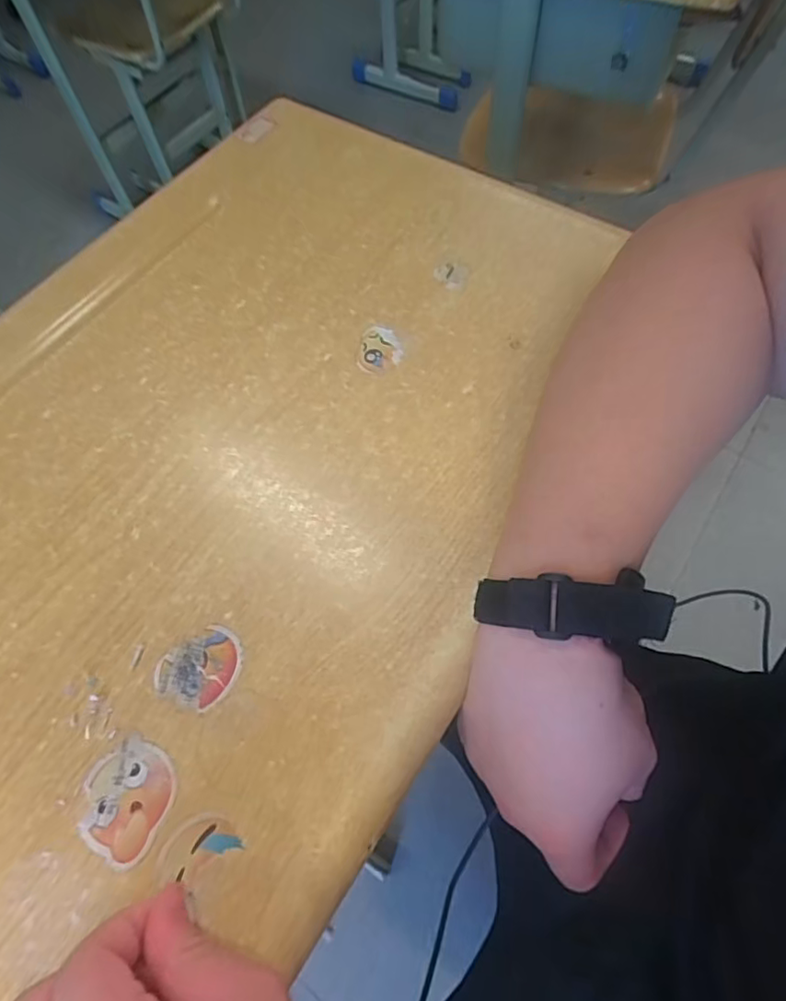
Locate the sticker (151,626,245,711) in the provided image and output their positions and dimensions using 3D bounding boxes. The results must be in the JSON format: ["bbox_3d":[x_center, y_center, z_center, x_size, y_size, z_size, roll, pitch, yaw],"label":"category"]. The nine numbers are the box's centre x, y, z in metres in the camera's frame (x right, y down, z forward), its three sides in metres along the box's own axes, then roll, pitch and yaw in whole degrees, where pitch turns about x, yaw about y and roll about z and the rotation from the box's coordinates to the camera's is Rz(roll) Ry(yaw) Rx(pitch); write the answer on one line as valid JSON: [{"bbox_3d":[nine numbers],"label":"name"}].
[{"bbox_3d":[-0.097,0.085,0.280,0.042,0.004,0.035,-39,68,-15],"label":"sticker"}]

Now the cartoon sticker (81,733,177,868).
[{"bbox_3d":[-0.124,0.138,0.256,0.042,0.004,0.046,22,67,13],"label":"cartoon sticker"}]

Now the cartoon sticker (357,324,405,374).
[{"bbox_3d":[-0.008,-0.102,0.369,0.029,0.004,0.040,4,64,5],"label":"cartoon sticker"}]

